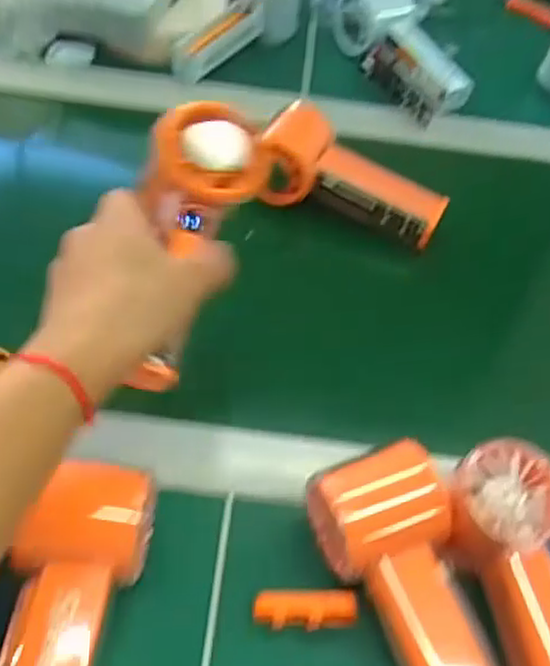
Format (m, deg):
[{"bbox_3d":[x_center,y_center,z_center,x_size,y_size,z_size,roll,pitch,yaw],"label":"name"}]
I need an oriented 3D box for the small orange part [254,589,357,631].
[{"bbox_3d":[0.015,0.142,0.357,0.050,0.017,0.017,2,52,-5],"label":"small orange part"}]

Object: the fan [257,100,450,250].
[{"bbox_3d":[0.057,-0.112,0.532,0.138,0.055,0.055,28,53,-3],"label":"fan"}]

